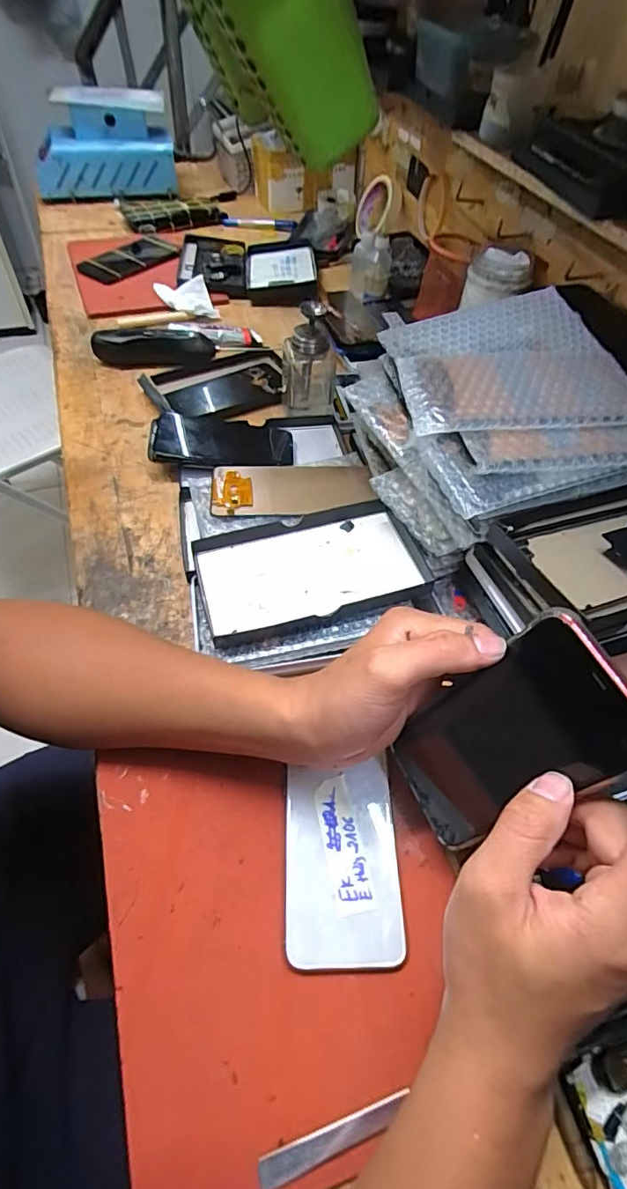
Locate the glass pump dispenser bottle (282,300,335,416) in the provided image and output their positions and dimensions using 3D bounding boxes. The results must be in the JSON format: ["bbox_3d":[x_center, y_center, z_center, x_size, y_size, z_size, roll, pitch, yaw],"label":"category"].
[{"bbox_3d":[-0.004,-0.251,0.558,0.060,0.117,0.055,5,54,-1],"label":"glass pump dispenser bottle"}]

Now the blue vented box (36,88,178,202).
[{"bbox_3d":[-0.357,-0.754,0.869,0.227,0.136,0.096,-2,57,-7],"label":"blue vented box"}]

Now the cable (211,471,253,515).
[{"bbox_3d":[-0.077,-0.096,0.485,0.037,0.005,0.056,-3,55,-6],"label":"cable"}]

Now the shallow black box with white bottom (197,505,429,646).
[{"bbox_3d":[-0.002,-0.022,0.429,0.181,0.020,0.108,-14,59,-10],"label":"shallow black box with white bottom"}]

